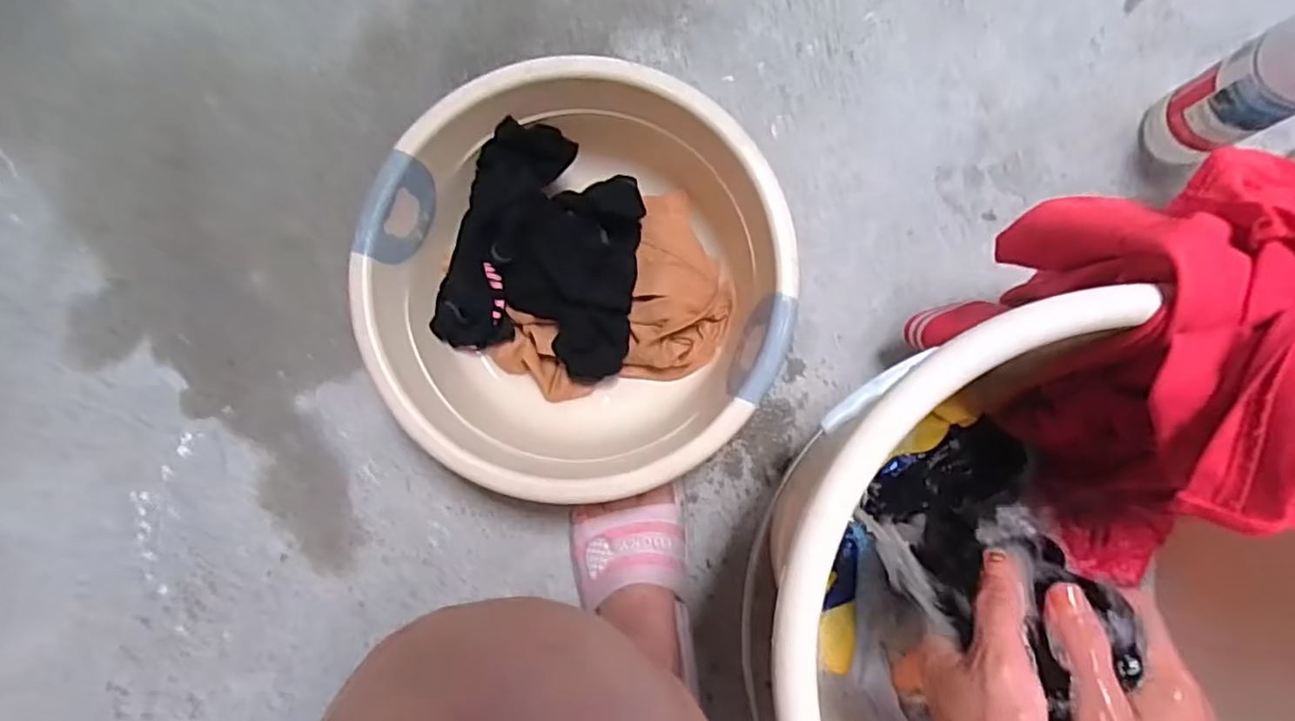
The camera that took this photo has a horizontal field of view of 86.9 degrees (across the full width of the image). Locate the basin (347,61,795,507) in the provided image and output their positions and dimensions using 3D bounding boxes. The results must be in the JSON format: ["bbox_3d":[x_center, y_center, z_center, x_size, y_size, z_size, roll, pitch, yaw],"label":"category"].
[{"bbox_3d":[-0.049,-0.060,0.542,0.302,0.116,0.292,0,85,1],"label":"basin"}]

